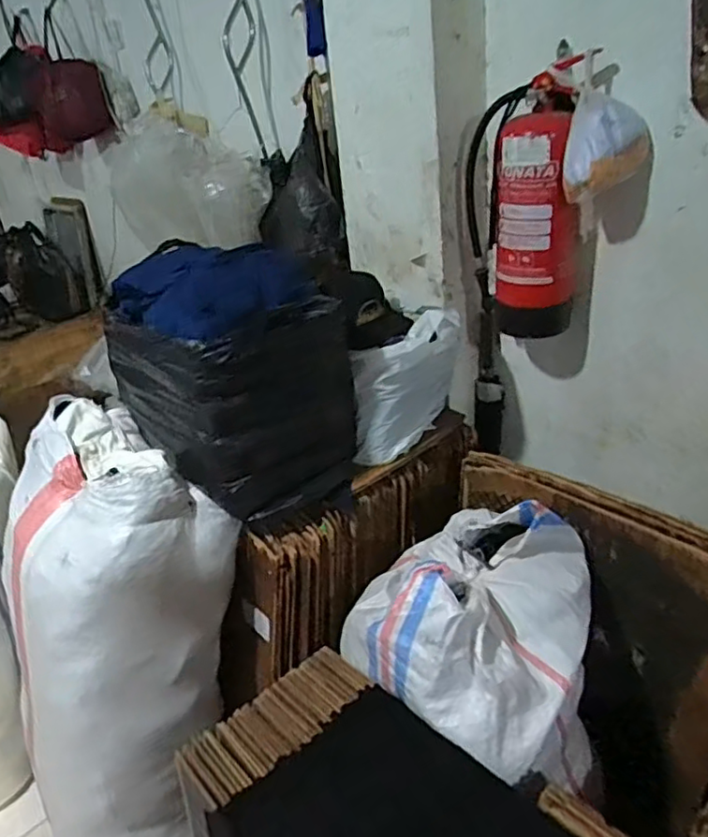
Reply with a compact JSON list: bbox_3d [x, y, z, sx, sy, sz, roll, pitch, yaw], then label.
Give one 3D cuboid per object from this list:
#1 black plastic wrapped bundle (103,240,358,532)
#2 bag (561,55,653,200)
[{"bbox_3d":[-0.259,-0.089,1.304,0.453,0.445,0.341,15,35,32],"label":"black plastic wrapped bundle"},{"bbox_3d":[0.469,-0.530,1.154,0.143,0.213,0.161,7,32,21],"label":"bag"}]

